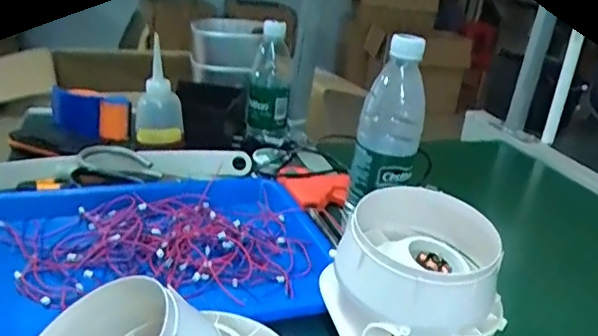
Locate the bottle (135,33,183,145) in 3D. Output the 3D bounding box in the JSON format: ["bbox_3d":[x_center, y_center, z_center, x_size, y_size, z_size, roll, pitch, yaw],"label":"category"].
[{"bbox_3d":[-0.179,-0.088,0.714,0.058,0.152,0.046,-1,24,-16],"label":"bottle"}]

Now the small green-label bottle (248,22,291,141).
[{"bbox_3d":[-0.045,-0.126,0.847,0.062,0.180,0.054,6,23,0],"label":"small green-label bottle"}]

